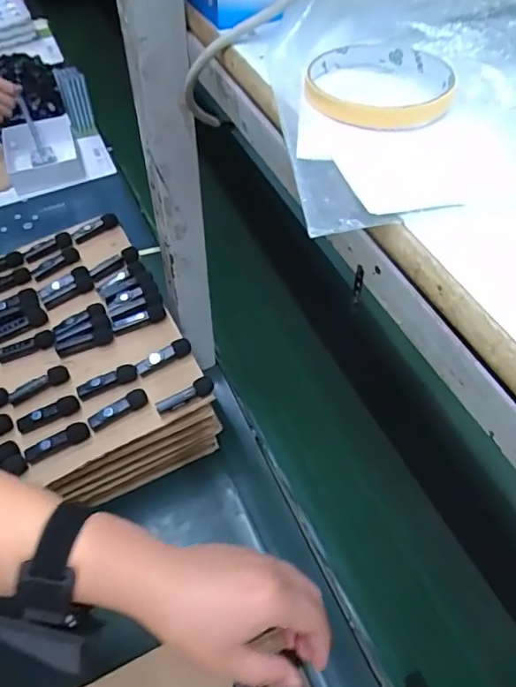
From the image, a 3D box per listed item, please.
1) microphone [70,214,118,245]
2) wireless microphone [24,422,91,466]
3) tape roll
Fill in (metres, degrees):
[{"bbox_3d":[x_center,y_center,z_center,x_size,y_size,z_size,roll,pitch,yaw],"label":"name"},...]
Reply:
[{"bbox_3d":[-0.224,-0.160,0.705,0.066,0.020,0.014,-27,58,-21],"label":"microphone"},{"bbox_3d":[-0.205,0.102,0.528,0.065,0.016,0.017,-23,57,-18],"label":"wireless microphone"},{"bbox_3d":[0.066,-0.144,0.286,0.077,0.014,0.079,9,53,5],"label":"tape roll"}]

